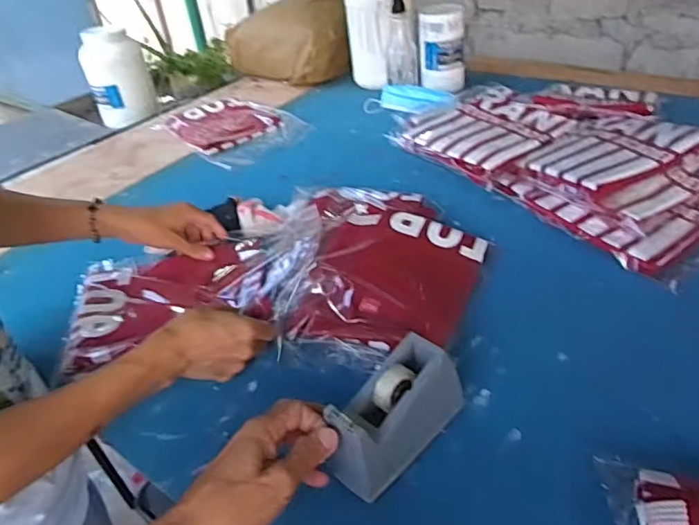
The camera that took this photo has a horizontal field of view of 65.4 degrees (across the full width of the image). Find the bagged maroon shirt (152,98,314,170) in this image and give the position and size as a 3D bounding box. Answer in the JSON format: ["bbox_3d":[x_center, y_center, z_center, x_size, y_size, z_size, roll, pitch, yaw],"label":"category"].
[{"bbox_3d":[-0.257,-0.297,1.183,0.224,0.014,0.344,-33,44,-31],"label":"bagged maroon shirt"}]

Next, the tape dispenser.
[{"bbox_3d":[0.041,0.135,0.495,0.142,0.087,0.052,-33,44,-31],"label":"tape dispenser"}]

